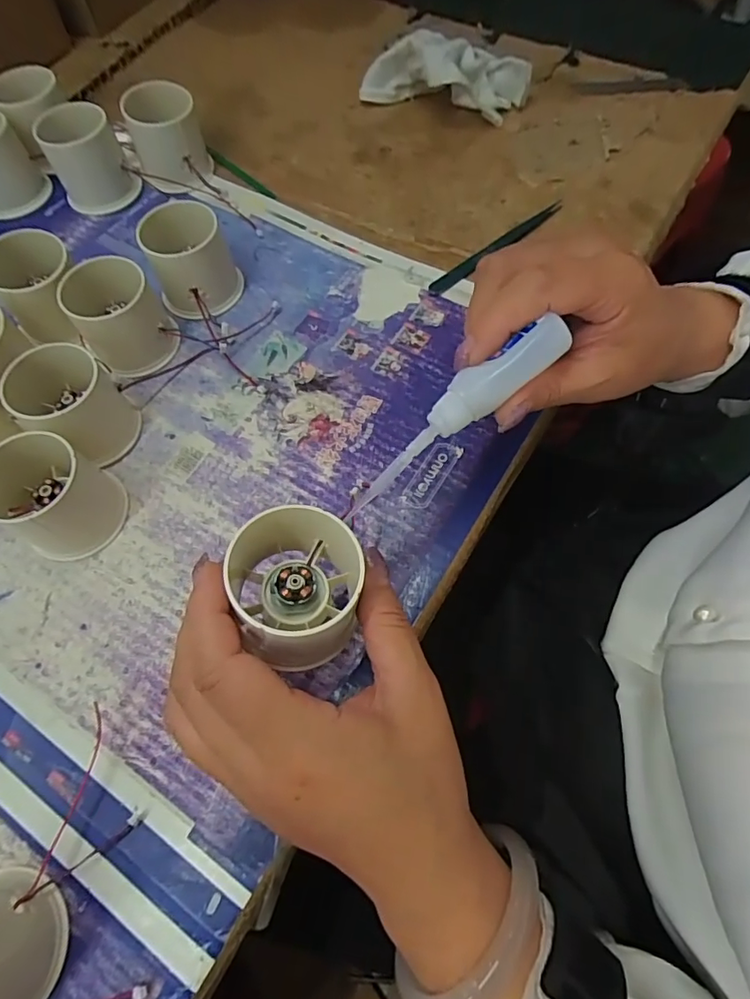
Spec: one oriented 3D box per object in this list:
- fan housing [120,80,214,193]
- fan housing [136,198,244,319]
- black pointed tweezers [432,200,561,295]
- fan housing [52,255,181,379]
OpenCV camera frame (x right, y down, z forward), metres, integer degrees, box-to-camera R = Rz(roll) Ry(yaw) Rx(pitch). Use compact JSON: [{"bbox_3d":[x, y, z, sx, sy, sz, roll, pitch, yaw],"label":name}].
[{"bbox_3d":[-0.155,-0.270,0.387,0.051,0.055,0.052,-20,67,-7],"label":"fan housing"},{"bbox_3d":[-0.120,-0.156,0.339,0.053,0.052,0.050,-1,66,1],"label":"fan housing"},{"bbox_3d":[0.088,-0.182,0.368,0.126,0.005,0.013,-37,70,-14],"label":"black pointed tweezers"},{"bbox_3d":[-0.160,-0.115,0.323,0.053,0.047,0.056,-35,70,-13],"label":"fan housing"}]

